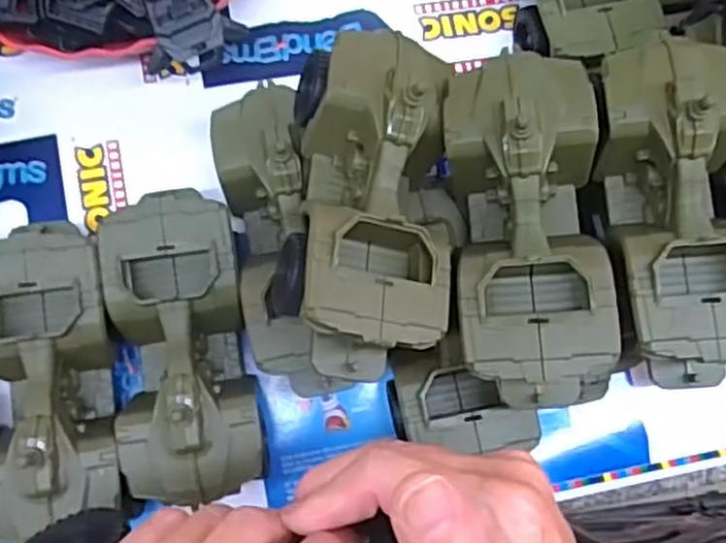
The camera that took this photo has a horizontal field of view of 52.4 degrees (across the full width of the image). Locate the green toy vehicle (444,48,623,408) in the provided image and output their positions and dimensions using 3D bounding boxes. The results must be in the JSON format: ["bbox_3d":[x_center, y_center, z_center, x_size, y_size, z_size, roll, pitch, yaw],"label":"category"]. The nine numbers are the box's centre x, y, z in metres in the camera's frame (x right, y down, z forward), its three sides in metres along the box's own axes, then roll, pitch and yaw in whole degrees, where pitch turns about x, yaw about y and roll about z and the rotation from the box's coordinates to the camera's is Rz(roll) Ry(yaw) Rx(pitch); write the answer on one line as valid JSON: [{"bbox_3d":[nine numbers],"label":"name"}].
[{"bbox_3d":[0.087,-0.022,0.399,0.078,0.071,0.182,-3,81,-4],"label":"green toy vehicle"}]

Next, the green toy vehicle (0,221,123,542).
[{"bbox_3d":[-0.186,0.059,0.442,0.079,0.081,0.176,-7,82,-5],"label":"green toy vehicle"}]

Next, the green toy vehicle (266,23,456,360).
[{"bbox_3d":[0.004,-0.044,0.406,0.086,0.079,0.167,5,81,-3],"label":"green toy vehicle"}]

